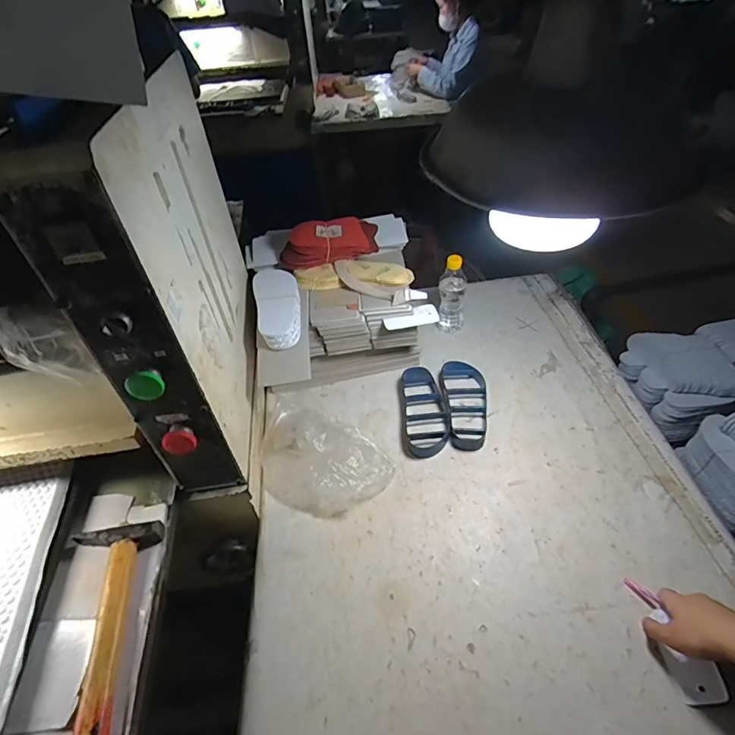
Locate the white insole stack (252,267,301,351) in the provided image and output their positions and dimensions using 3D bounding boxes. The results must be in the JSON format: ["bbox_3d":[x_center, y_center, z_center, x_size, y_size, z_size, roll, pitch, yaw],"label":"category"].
[{"bbox_3d":[-0.171,-0.123,0.878,0.086,0.047,0.234,-13,38,-8],"label":"white insole stack"}]

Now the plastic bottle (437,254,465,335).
[{"bbox_3d":[0.191,-0.173,1.039,0.064,0.189,0.079,0,38,9],"label":"plastic bottle"}]

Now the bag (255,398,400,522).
[{"bbox_3d":[-0.090,0.160,0.820,0.261,0.061,0.188,19,45,29],"label":"bag"}]

